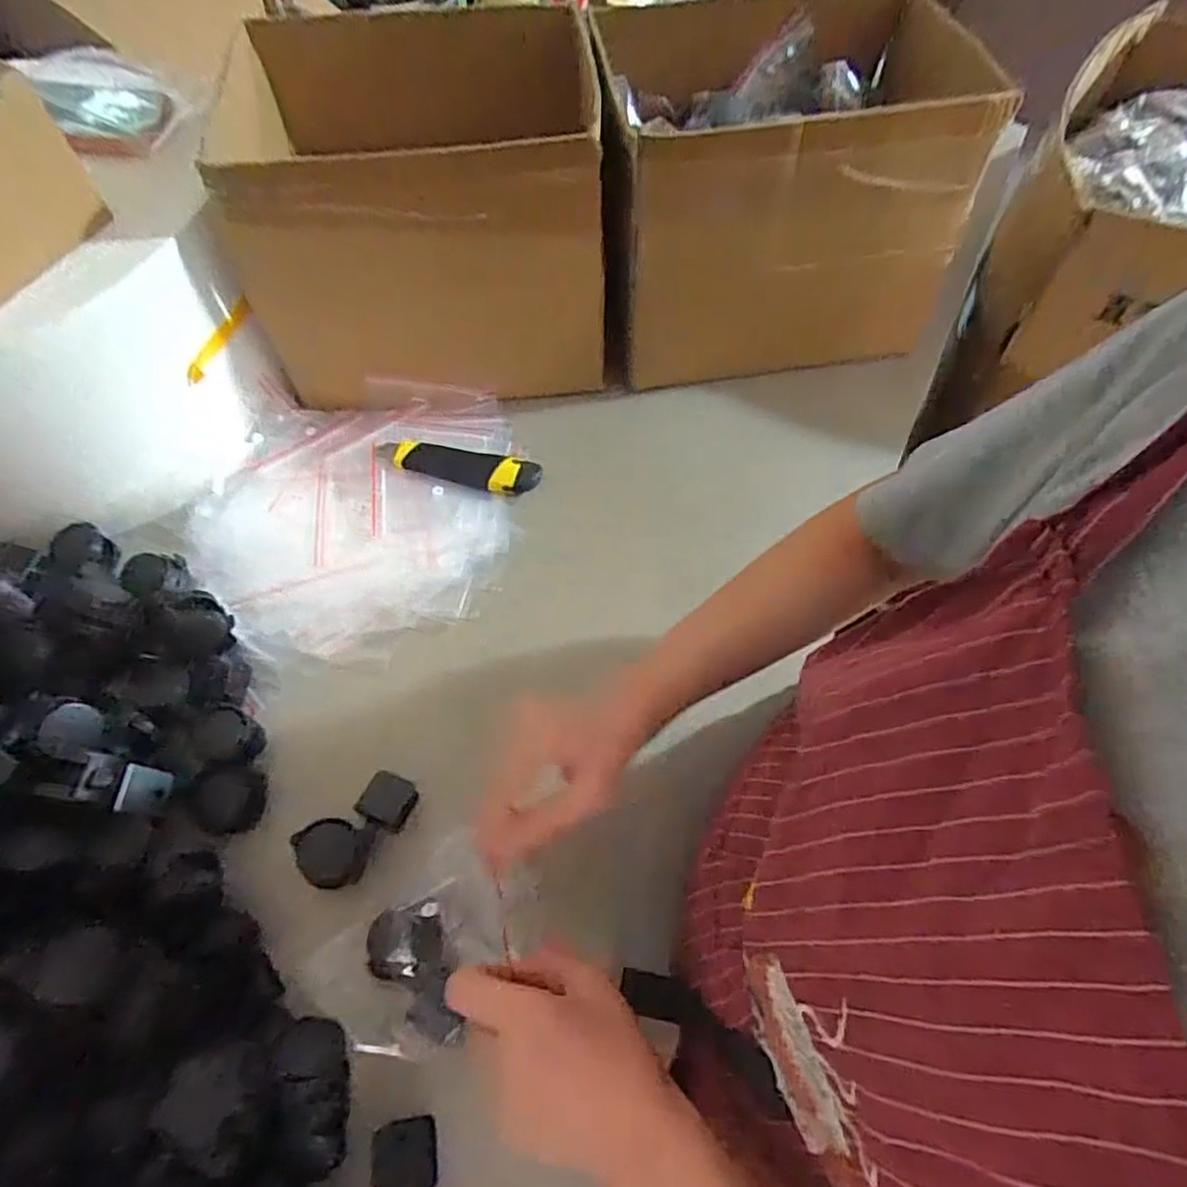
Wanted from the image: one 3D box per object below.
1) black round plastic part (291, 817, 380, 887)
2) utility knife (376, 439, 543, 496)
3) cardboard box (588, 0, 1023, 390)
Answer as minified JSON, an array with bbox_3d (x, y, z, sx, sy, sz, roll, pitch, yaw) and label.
[{"bbox_3d":[-0.182,0.180,0.471,0.049,0.022,0.042,-1,60,0],"label":"black round plastic part"},{"bbox_3d":[-0.130,-0.125,0.648,0.159,0.018,0.038,13,61,8],"label":"utility knife"},{"bbox_3d":[0.205,-0.403,0.684,0.370,0.241,0.268,-6,61,-3],"label":"cardboard box"}]

